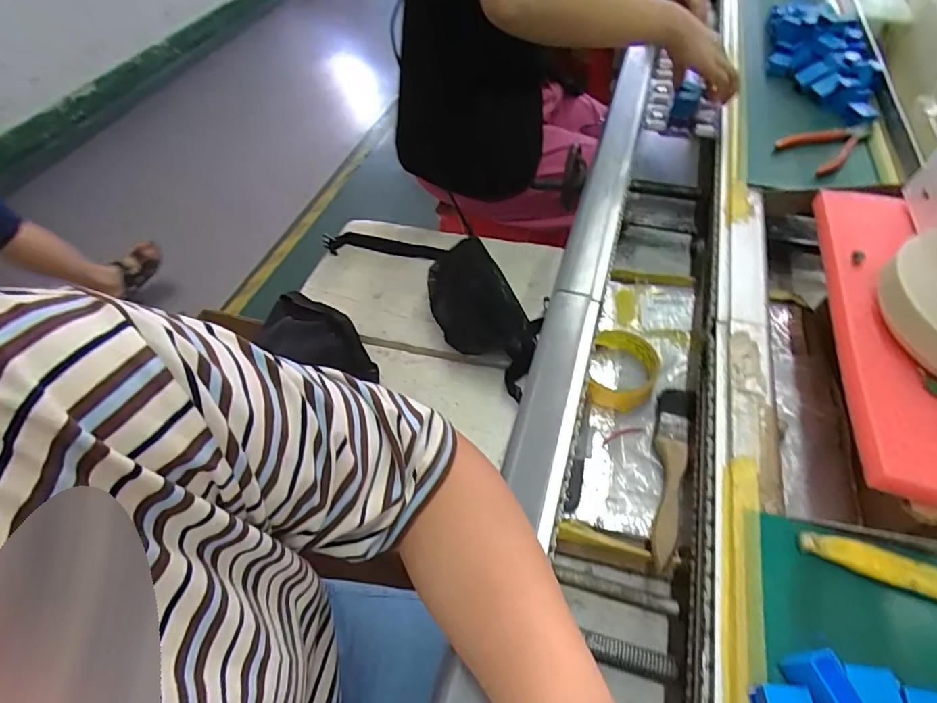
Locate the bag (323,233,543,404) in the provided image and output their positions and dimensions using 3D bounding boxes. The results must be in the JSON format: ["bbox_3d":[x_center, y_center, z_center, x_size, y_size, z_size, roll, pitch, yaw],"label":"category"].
[{"bbox_3d":[-0.048,-0.127,0.834,0.158,0.076,0.473,-37,58,-24],"label":"bag"}]

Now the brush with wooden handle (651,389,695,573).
[{"bbox_3d":[0.191,0.112,0.479,0.031,0.021,0.195,15,54,15],"label":"brush with wooden handle"}]

